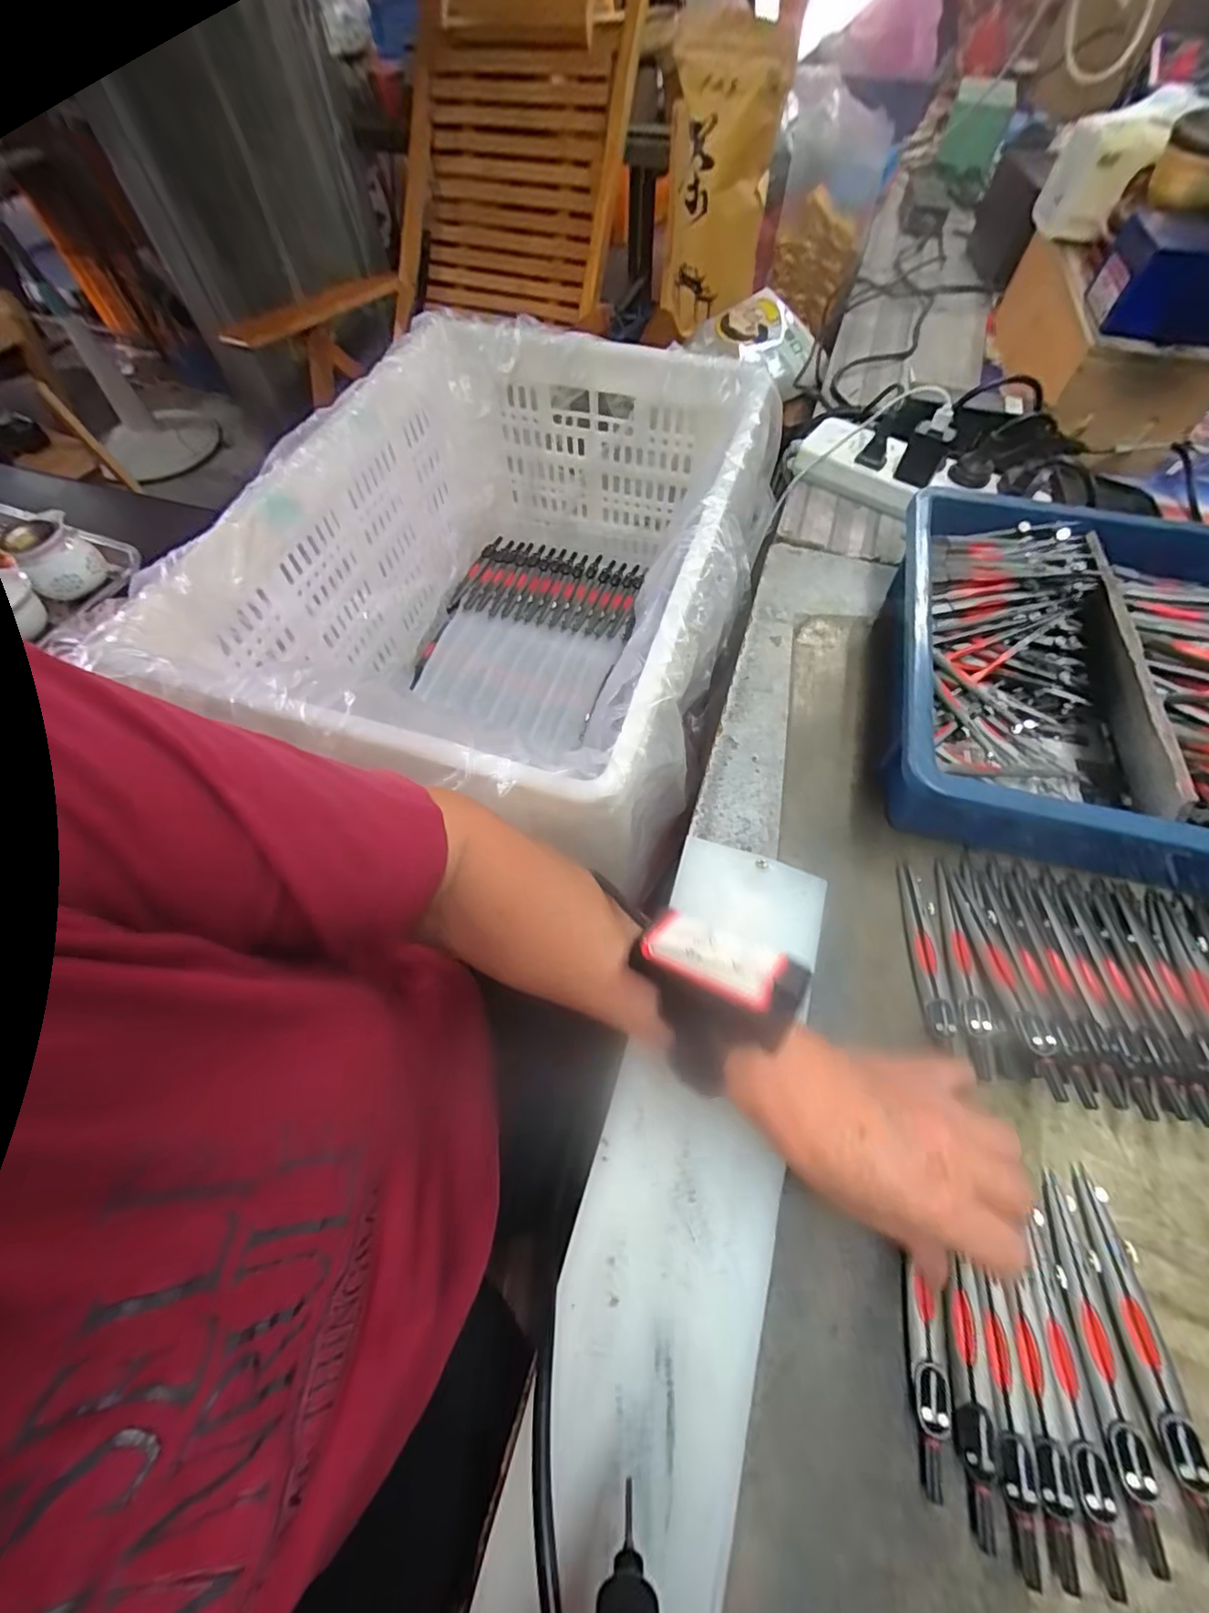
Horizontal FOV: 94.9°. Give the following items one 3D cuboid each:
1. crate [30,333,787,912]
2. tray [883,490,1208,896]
[{"bbox_3d":[-0.076,-0.190,0.525,0.361,0.242,0.493,15,63,9],"label":"crate"},{"bbox_3d":[0.426,-0.068,0.383,0.441,0.080,0.287,14,63,7],"label":"tray"}]

